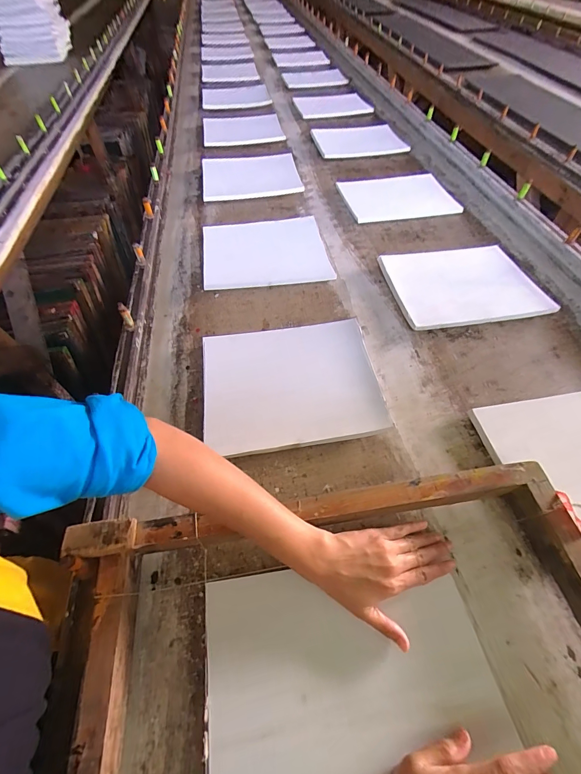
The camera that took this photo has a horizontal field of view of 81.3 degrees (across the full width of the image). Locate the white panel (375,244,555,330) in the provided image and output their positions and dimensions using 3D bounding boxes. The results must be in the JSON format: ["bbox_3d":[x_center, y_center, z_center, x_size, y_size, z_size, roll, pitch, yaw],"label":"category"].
[{"bbox_3d":[0.340,-0.210,0.684,0.276,0.017,0.228,-8,54,-6],"label":"white panel"}]

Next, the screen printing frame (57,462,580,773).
[{"bbox_3d":[0.066,0.289,0.284,0.522,0.046,0.394,-7,54,-5],"label":"screen printing frame"}]

